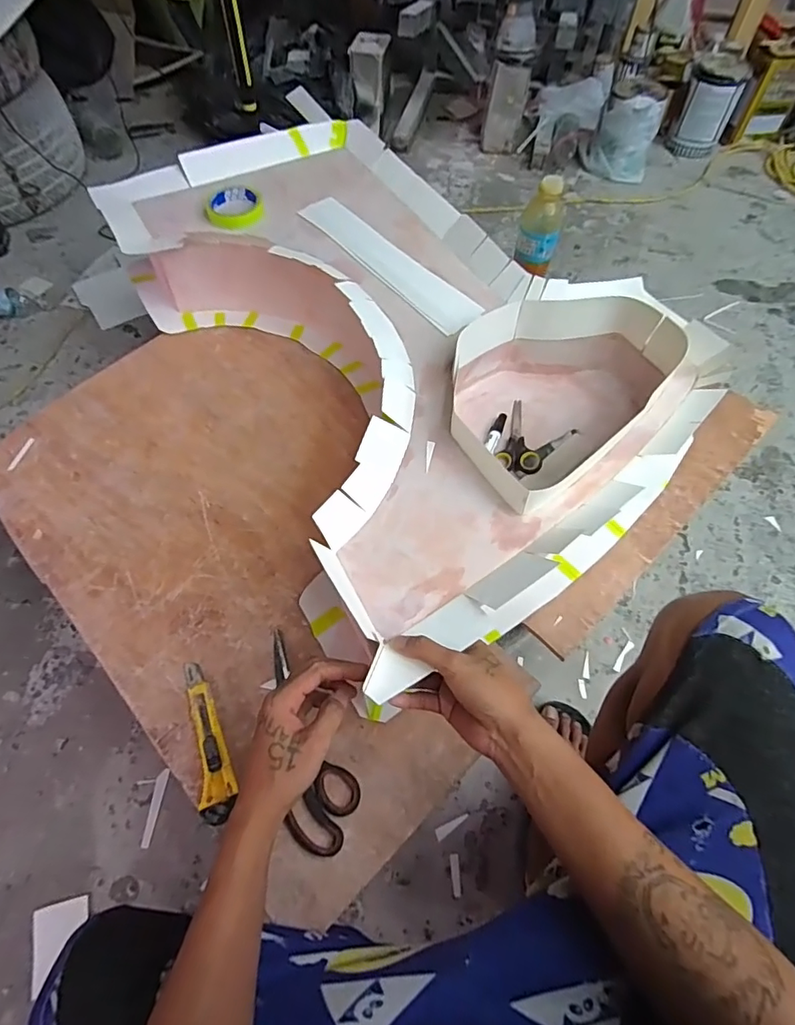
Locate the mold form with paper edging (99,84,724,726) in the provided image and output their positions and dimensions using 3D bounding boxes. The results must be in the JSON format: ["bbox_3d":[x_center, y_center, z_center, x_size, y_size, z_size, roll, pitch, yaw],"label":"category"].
[{"bbox_3d":[-0.002,-0.275,0.770,0.572,0.177,0.904,-27,64,-15],"label":"mold form with paper edging"}]

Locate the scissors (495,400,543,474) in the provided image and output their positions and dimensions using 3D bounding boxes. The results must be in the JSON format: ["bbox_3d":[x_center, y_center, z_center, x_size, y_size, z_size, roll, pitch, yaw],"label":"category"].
[{"bbox_3d":[0.168,-0.110,0.694,0.056,0.012,0.130,10,61,5],"label":"scissors"}]

